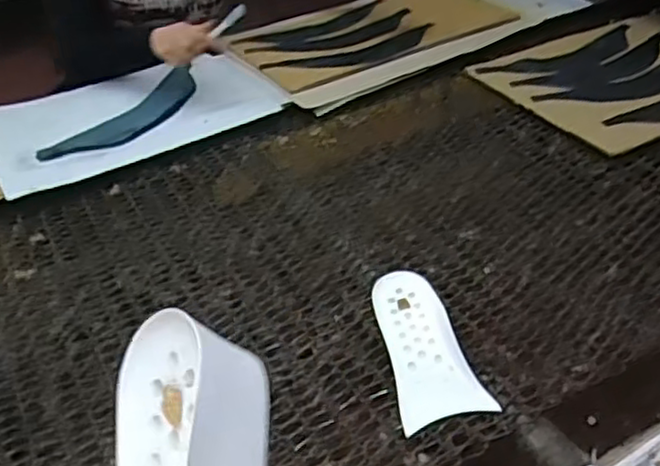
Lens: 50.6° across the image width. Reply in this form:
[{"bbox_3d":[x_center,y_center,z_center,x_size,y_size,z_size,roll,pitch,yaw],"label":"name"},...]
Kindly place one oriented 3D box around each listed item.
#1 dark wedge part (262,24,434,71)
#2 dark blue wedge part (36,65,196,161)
[{"bbox_3d":[0.043,-0.326,1.278,0.325,0.009,0.079,-17,46,-11],"label":"dark wedge part"},{"bbox_3d":[-0.319,-0.195,1.149,0.100,0.011,0.326,20,45,22],"label":"dark blue wedge part"}]

